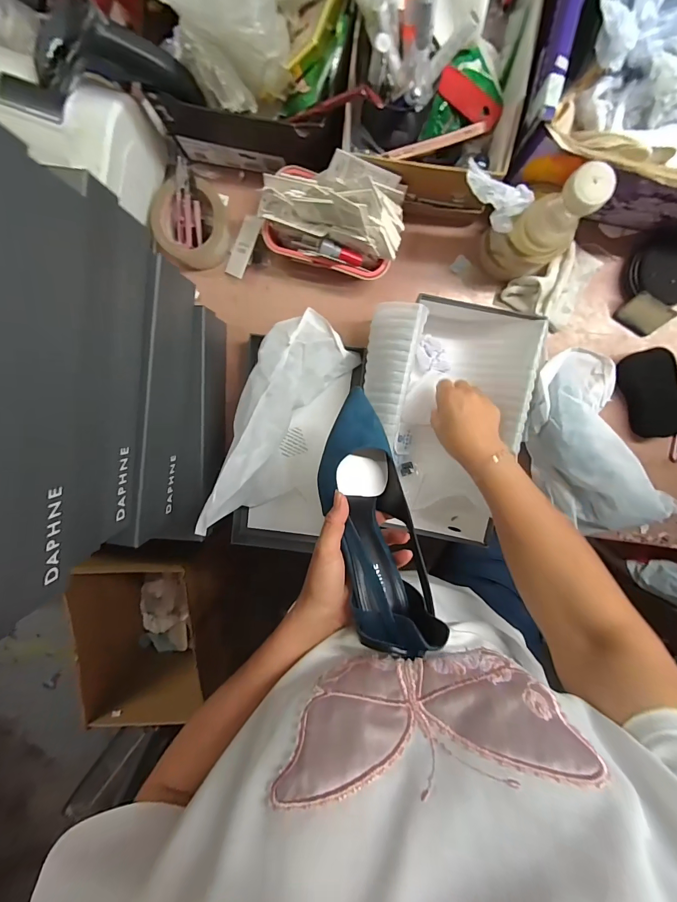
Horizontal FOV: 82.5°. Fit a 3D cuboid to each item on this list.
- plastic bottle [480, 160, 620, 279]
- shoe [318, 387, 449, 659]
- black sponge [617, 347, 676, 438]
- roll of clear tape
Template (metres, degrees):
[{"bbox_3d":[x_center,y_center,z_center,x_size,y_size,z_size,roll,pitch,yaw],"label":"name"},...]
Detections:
[{"bbox_3d":[0.237,-0.258,0.447,0.077,0.182,0.078,-28,97,5],"label":"plastic bottle"},{"bbox_3d":[0.030,0.063,0.387,0.082,0.078,0.255,-13,63,3],"label":"shoe"},{"bbox_3d":[0.449,-0.079,0.549,0.065,0.026,0.130,-25,97,4],"label":"black sponge"},{"bbox_3d":[-0.198,-0.304,0.525,0.098,0.041,0.099,0,98,1],"label":"roll of clear tape"}]

